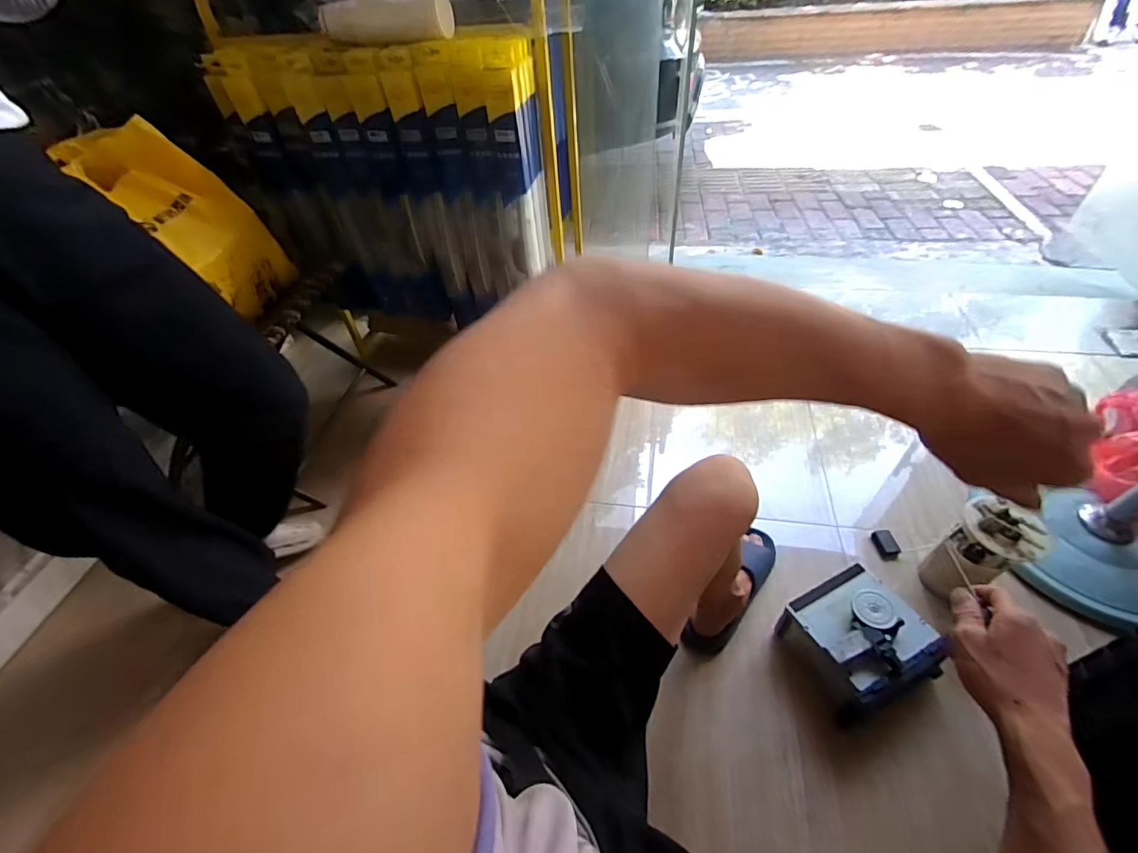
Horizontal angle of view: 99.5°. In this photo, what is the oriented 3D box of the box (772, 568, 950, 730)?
[{"bbox_3d":[0.502,0.357,0.829,0.207,0.116,0.192,-18,48,-12],"label":"box"}]

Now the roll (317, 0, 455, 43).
[{"bbox_3d":[-0.322,-0.726,0.852,0.219,0.065,0.071,4,47,9],"label":"roll"}]

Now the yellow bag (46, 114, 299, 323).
[{"bbox_3d":[-0.745,-0.415,0.959,0.121,0.384,0.196,-19,38,34],"label":"yellow bag"}]

